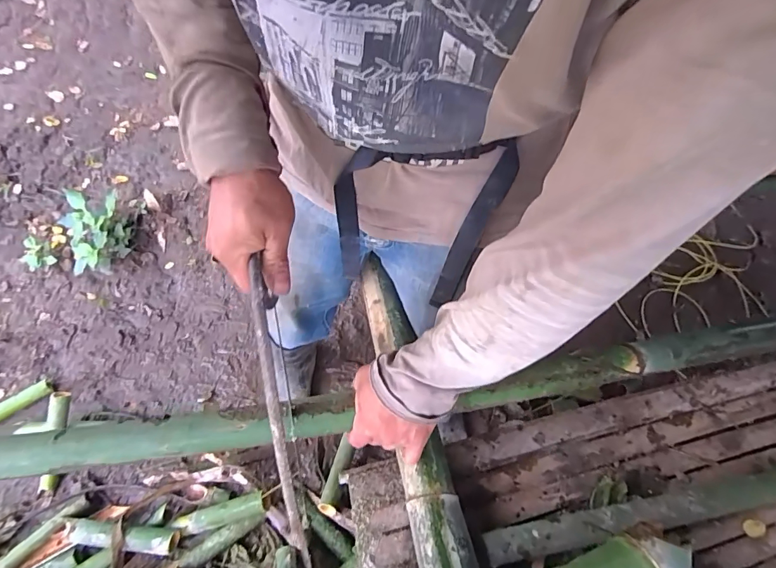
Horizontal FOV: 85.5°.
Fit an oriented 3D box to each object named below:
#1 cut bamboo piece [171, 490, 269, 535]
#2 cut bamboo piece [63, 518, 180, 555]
[{"bbox_3d":[-0.365,0.504,0.919,0.204,0.037,0.042,-18,57,3],"label":"cut bamboo piece"},{"bbox_3d":[-0.578,0.539,0.898,0.246,0.042,0.048,7,55,0],"label":"cut bamboo piece"}]

